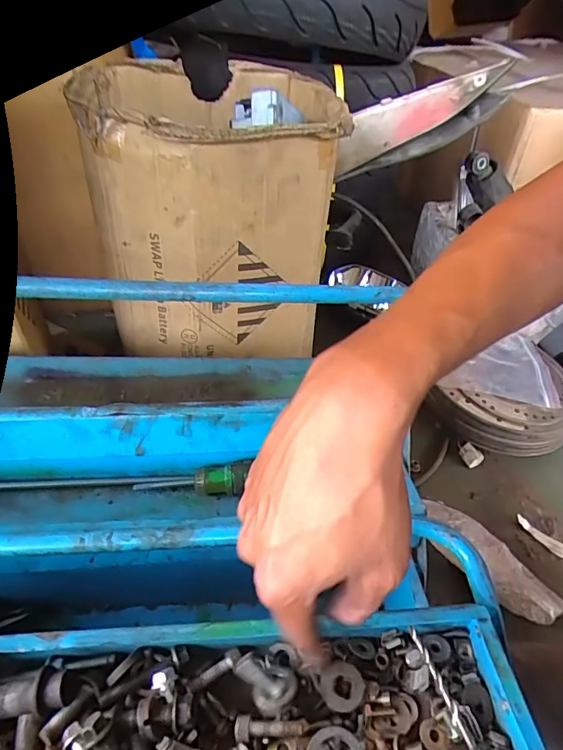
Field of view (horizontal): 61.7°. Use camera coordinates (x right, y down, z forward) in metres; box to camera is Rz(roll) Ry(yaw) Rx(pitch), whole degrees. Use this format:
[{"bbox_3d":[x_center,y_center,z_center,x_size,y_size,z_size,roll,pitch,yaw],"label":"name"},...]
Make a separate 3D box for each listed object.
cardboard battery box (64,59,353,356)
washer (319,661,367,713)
[{"bbox_3d":[-0.083,-0.218,0.613,0.273,0.267,0.302,1,41,-5],"label":"cardboard battery box"},{"bbox_3d":[0.036,0.185,0.281,0.026,0.004,0.024,-2,63,4],"label":"washer"}]

